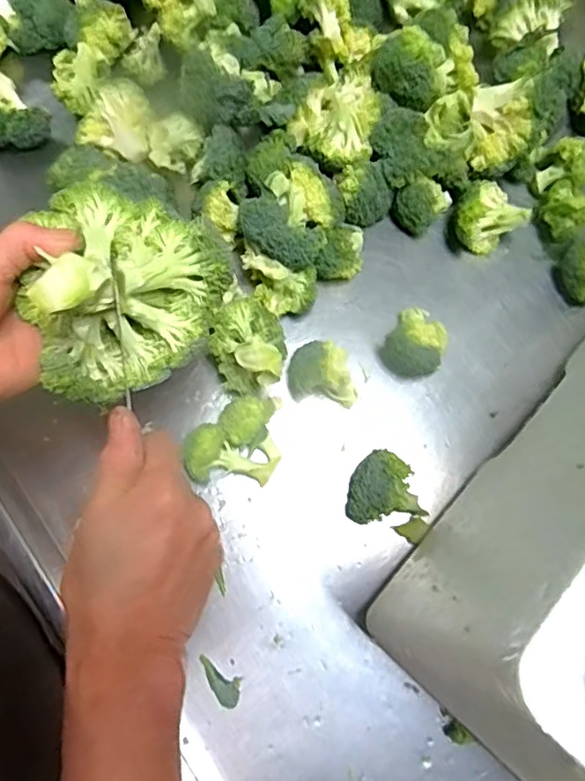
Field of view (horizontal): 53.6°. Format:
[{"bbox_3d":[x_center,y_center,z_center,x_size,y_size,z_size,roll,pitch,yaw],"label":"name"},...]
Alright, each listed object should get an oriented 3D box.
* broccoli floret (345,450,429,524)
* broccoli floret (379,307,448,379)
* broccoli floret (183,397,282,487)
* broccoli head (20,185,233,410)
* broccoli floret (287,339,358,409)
[{"bbox_3d":[0.067,0.071,0.433,0.055,0.045,0.049,-9,78,-4],"label":"broccoli floret"},{"bbox_3d":[0.100,-0.039,0.461,0.045,0.045,0.052,32,78,5],"label":"broccoli floret"},{"bbox_3d":[-0.044,0.038,0.442,0.068,0.038,0.063,-2,77,-2],"label":"broccoli floret"},{"bbox_3d":[-0.097,-0.064,0.311,0.112,0.072,0.108,-25,79,-7],"label":"broccoli head"},{"bbox_3d":[0.024,-0.013,0.451,0.053,0.045,0.040,5,77,-1],"label":"broccoli floret"}]

